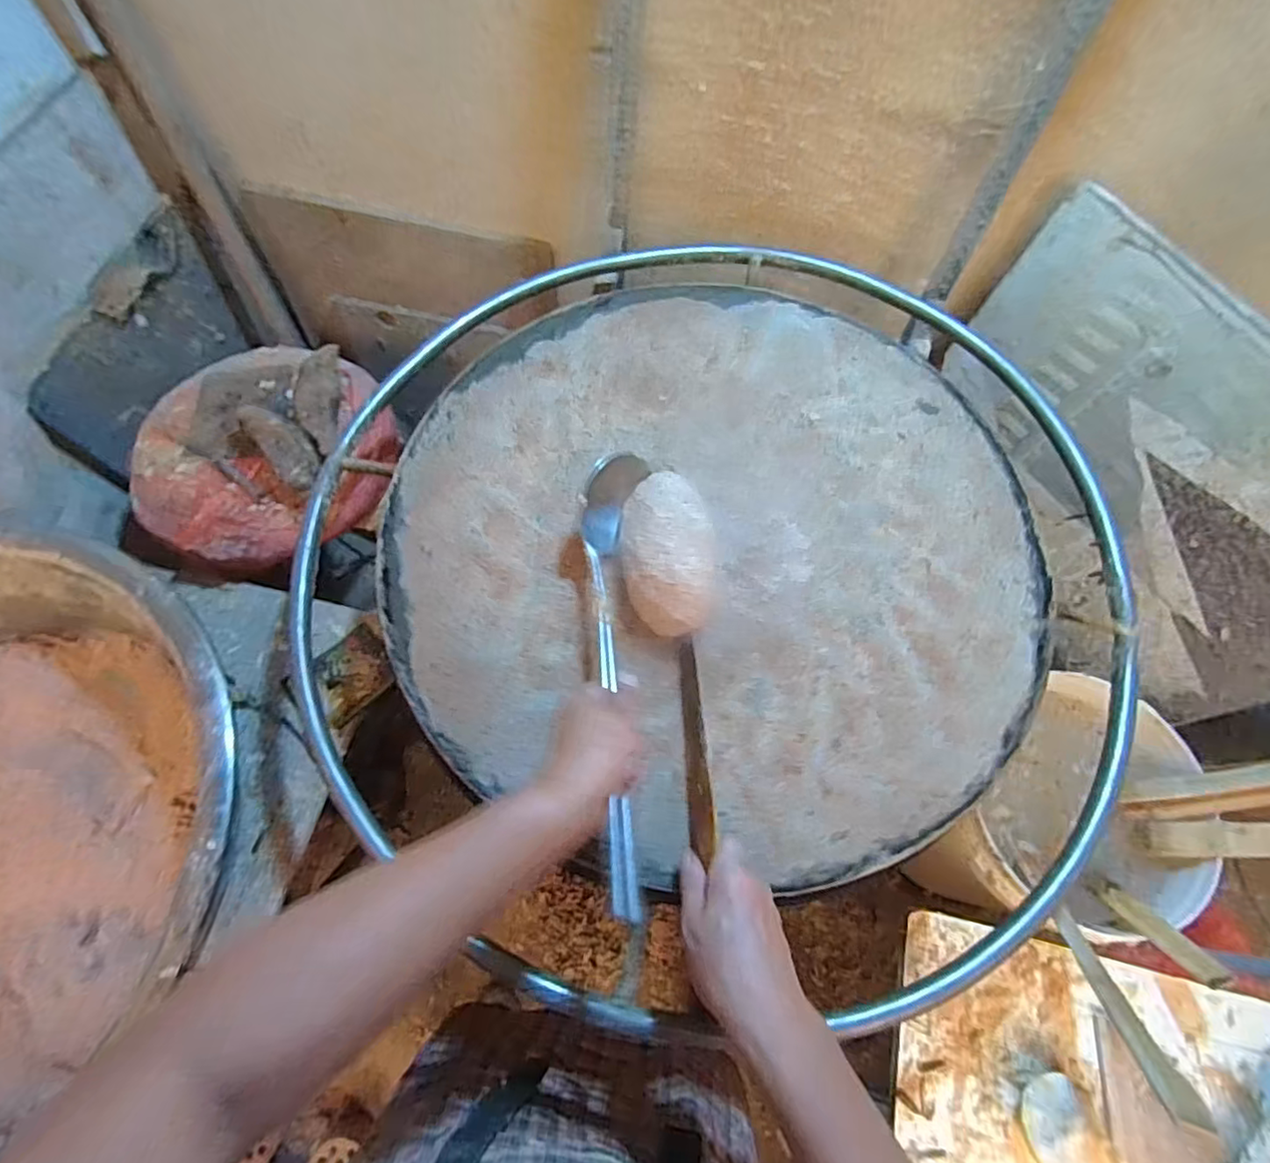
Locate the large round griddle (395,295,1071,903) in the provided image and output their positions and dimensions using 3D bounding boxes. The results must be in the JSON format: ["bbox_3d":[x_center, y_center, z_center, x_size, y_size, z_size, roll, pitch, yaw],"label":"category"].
[{"bbox_3d":[0.076,-0.053,0.586,0.603,0.027,0.601,1,65,-2],"label":"large round griddle"}]

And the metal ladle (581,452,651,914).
[{"bbox_3d":[-0.012,0.052,0.497,0.059,0.048,0.397,-1,57,-3],"label":"metal ladle"}]

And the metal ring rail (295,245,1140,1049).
[{"bbox_3d":[0.075,-0.041,0.620,0.823,0.043,0.830,10,67,5],"label":"metal ring rail"}]

